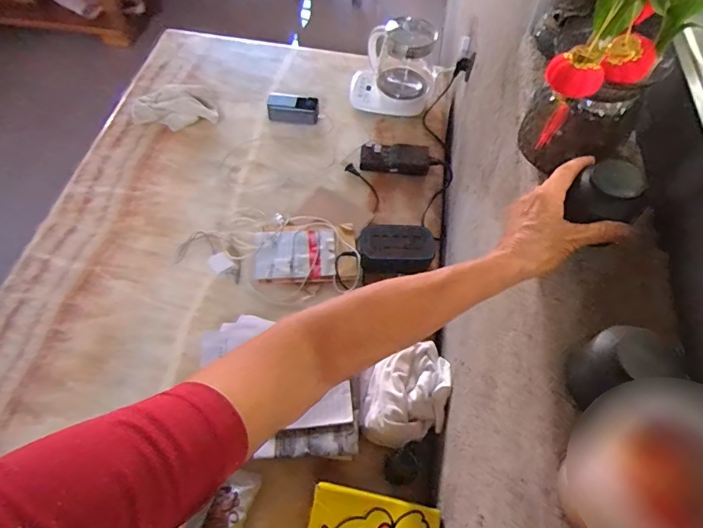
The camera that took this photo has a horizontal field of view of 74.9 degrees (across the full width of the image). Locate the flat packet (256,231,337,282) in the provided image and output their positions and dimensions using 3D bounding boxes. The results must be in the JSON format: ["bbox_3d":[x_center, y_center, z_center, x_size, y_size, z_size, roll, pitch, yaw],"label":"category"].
[{"bbox_3d":[-0.119,-0.020,0.981,0.167,0.015,0.125,-1,59,-3],"label":"flat packet"}]

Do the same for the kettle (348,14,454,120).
[{"bbox_3d":[0.127,-0.527,1.186,0.249,0.198,0.176,6,59,1],"label":"kettle"}]

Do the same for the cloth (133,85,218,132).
[{"bbox_3d":[-0.453,-0.404,1.180,0.214,0.037,0.128,-7,59,-7],"label":"cloth"}]

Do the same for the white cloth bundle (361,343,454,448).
[{"bbox_3d":[0.093,0.224,0.790,0.162,0.070,0.154,-9,60,-8],"label":"white cloth bundle"}]

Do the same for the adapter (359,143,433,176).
[{"bbox_3d":[0.108,-0.254,1.117,0.180,0.043,0.061,6,59,1],"label":"adapter"}]

